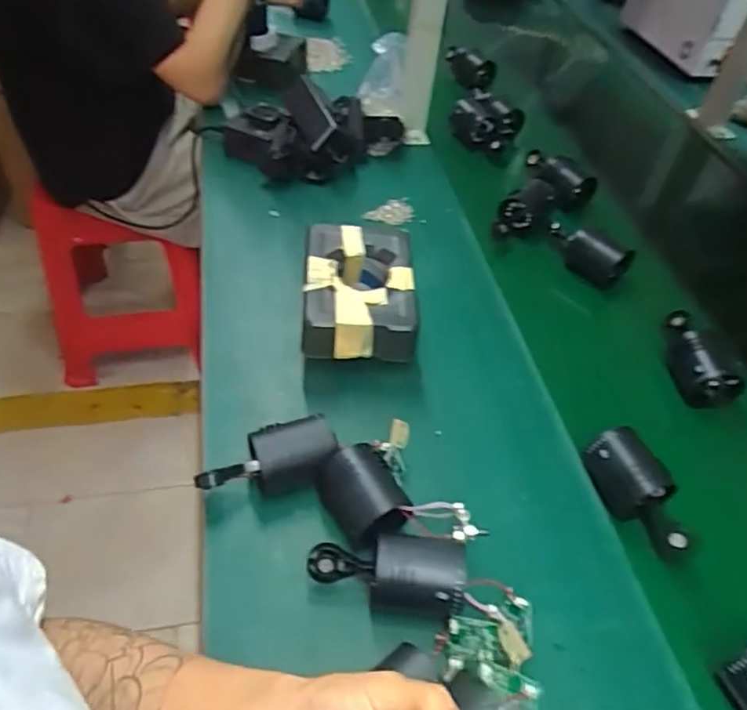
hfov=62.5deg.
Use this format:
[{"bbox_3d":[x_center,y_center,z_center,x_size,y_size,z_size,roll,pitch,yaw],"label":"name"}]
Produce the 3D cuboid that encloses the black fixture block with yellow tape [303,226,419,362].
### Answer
[{"bbox_3d":[-0.014,-0.069,0.635,0.107,0.050,0.152,2,44,-3],"label":"black fixture block with yellow tape"}]

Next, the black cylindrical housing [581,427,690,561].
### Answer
[{"bbox_3d":[0.233,0.118,0.530,0.051,0.042,0.108,-12,47,-18],"label":"black cylindrical housing"}]

